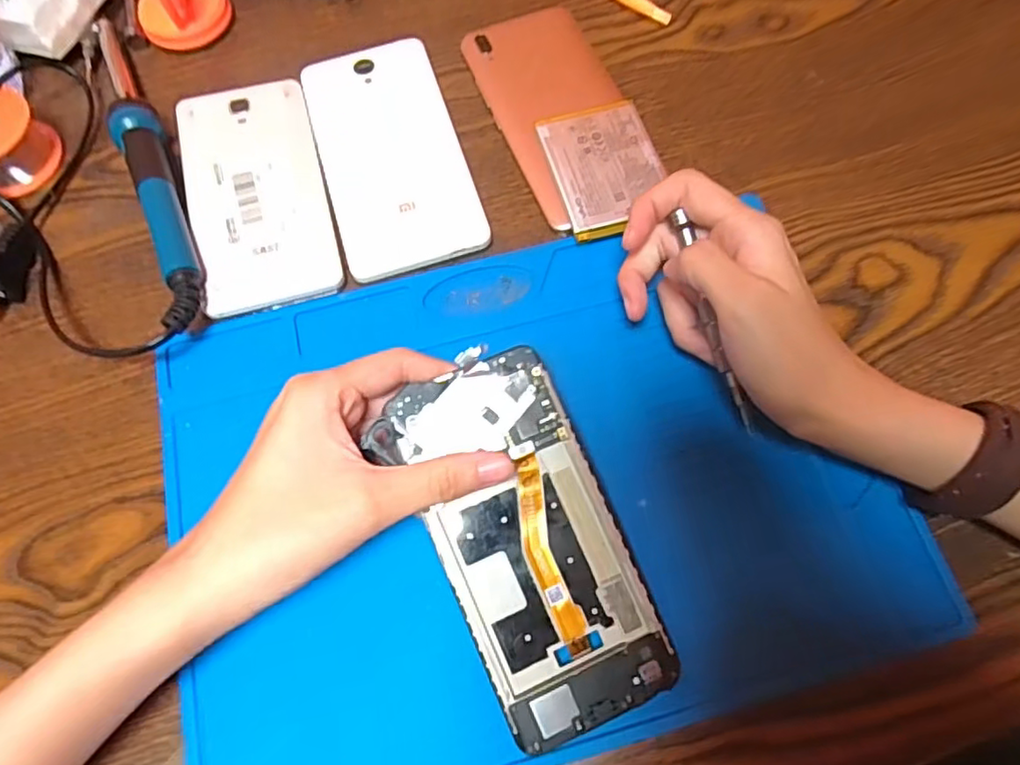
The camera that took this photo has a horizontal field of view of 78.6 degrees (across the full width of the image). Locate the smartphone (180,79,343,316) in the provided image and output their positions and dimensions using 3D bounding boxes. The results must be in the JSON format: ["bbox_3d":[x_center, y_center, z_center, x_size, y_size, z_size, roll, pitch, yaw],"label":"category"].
[{"bbox_3d":[-0.137,-0.104,0.339,0.070,0.014,0.141,-16,69,-5],"label":"smartphone"}]

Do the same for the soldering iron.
[{"bbox_3d":[-0.197,-0.121,0.339,0.021,0.029,0.229,-23,70,-7],"label":"soldering iron"}]

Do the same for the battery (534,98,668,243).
[{"bbox_3d":[0.052,-0.117,0.338,0.058,0.004,0.082,-14,68,-5],"label":"battery"}]

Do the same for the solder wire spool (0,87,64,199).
[{"bbox_3d":[-0.284,-0.133,0.343,0.055,0.031,0.051,0,69,1],"label":"solder wire spool"}]

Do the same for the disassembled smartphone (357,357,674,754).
[{"bbox_3d":[0.006,0.064,0.253,0.075,0.007,0.149,-23,84,-8],"label":"disassembled smartphone"}]

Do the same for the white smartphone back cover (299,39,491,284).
[{"bbox_3d":[-0.066,-0.128,0.349,0.075,0.010,0.149,-16,69,-5],"label":"white smartphone back cover"}]

